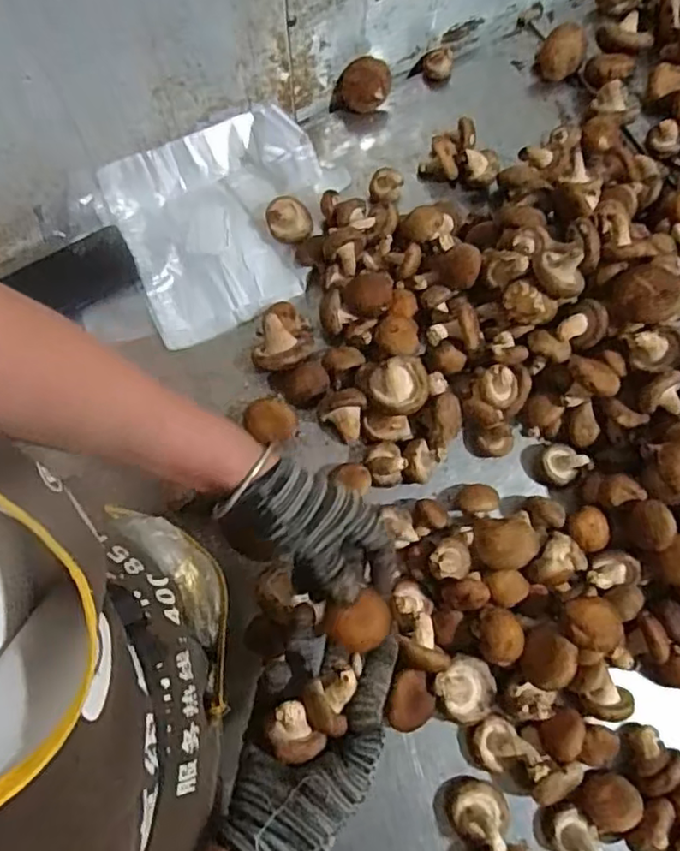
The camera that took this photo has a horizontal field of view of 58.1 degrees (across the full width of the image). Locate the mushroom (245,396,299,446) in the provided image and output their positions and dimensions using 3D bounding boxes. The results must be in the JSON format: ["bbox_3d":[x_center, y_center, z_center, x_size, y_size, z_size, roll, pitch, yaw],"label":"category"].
[{"bbox_3d":[-0.071,-0.003,0.624,0.047,0.031,0.046,0,73,0],"label":"mushroom"}]

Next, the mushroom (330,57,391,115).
[{"bbox_3d":[0.028,-0.412,0.746,0.059,0.071,0.034,22,44,-14],"label":"mushroom"}]

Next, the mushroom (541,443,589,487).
[{"bbox_3d":[0.224,0.039,0.617,0.032,0.036,0.042,-43,78,-12],"label":"mushroom"}]

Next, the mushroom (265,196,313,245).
[{"bbox_3d":[-0.057,-0.232,0.682,0.049,0.030,0.046,-7,73,-3],"label":"mushroom"}]

